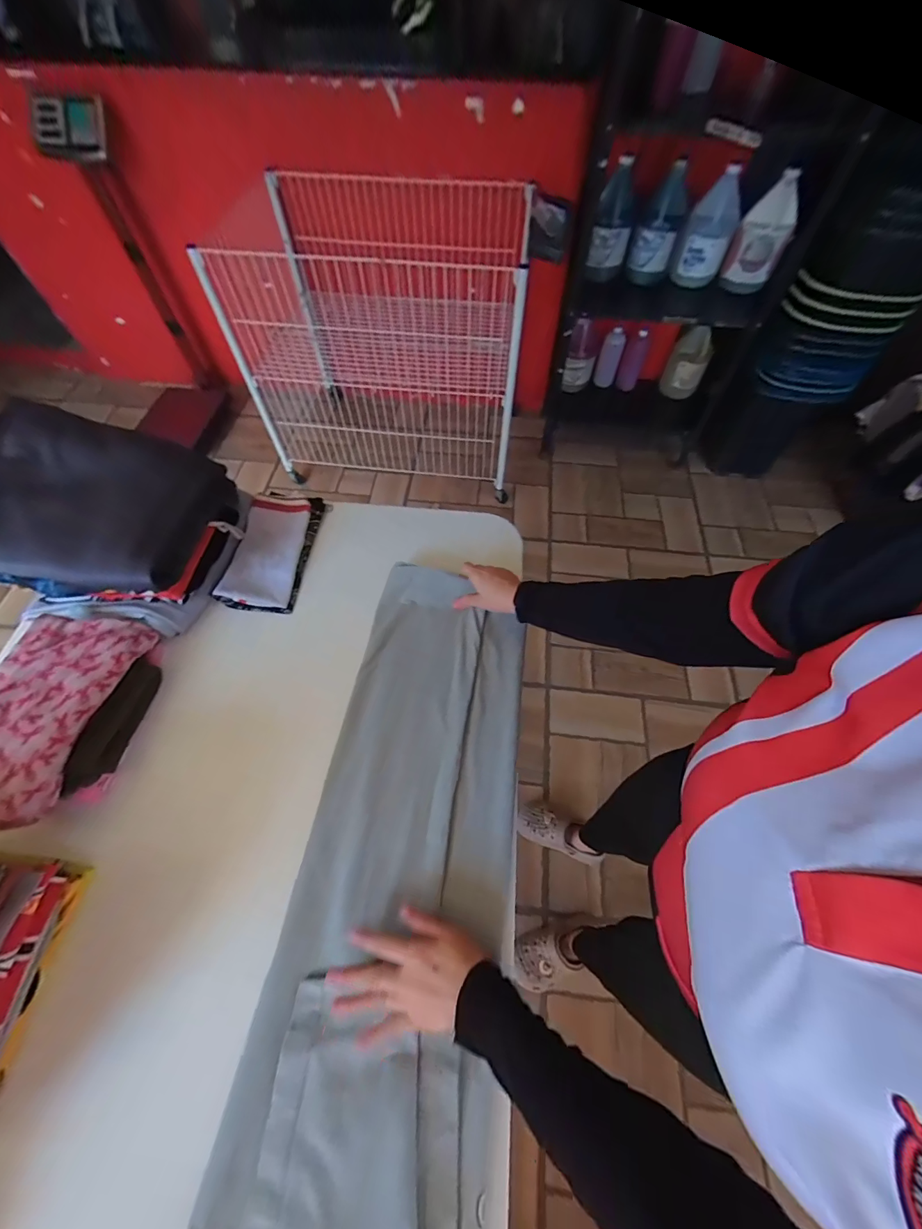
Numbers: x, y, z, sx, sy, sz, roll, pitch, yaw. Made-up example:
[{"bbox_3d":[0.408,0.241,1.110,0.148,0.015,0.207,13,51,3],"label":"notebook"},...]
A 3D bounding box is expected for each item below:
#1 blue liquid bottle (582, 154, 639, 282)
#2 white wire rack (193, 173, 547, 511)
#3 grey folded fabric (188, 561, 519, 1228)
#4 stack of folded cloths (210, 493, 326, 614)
[{"bbox_3d":[0.499,-1.271,1.361,0.126,0.298,0.146,15,61,7],"label":"blue liquid bottle"},{"bbox_3d":[-0.240,-0.949,1.519,0.872,0.792,0.601,9,61,4],"label":"white wire rack"},{"bbox_3d":[-0.062,0.280,0.465,0.226,0.055,0.727,11,61,0],"label":"grey folded fabric"},{"bbox_3d":[-0.301,-0.109,0.666,0.107,0.039,0.214,5,61,2],"label":"stack of folded cloths"}]

